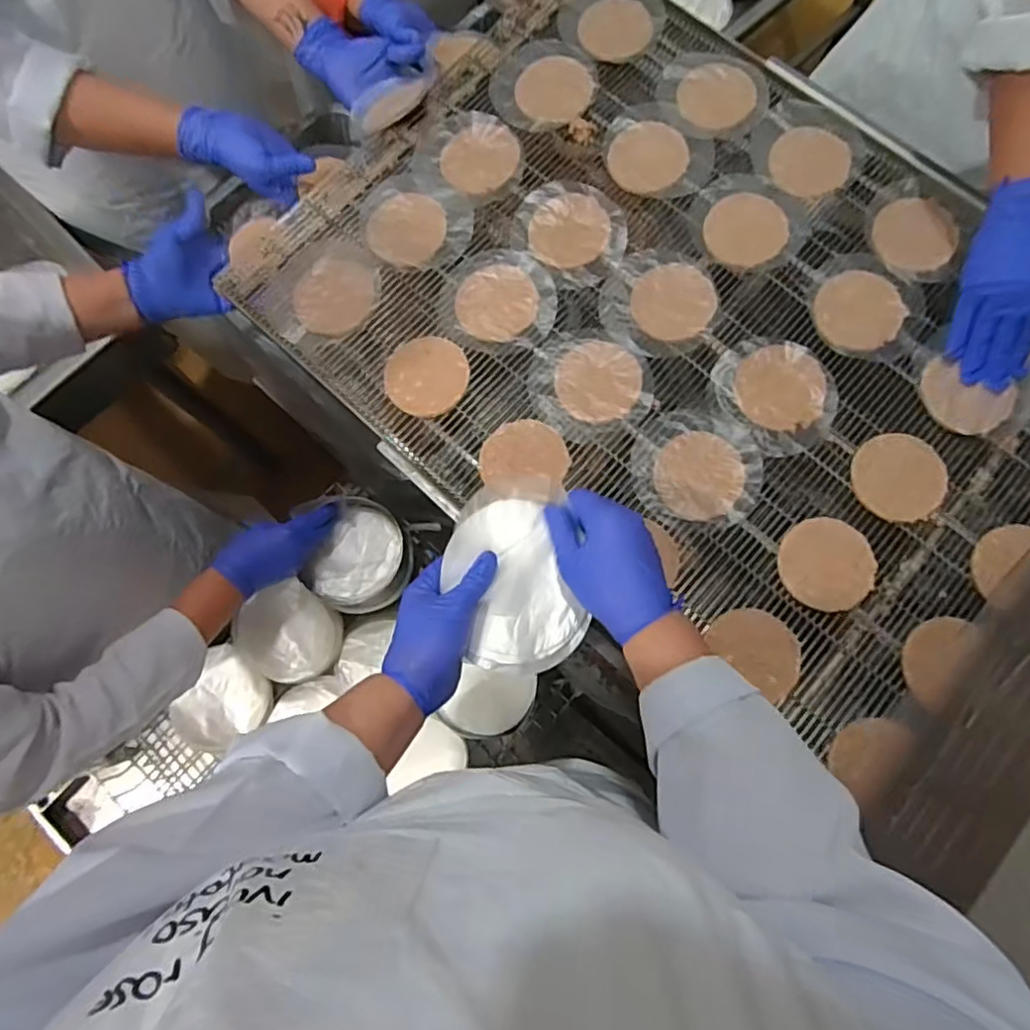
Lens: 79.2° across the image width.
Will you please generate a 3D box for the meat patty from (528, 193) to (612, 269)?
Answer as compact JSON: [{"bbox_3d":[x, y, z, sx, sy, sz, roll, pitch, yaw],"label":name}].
[{"bbox_3d":[0.059,-0.305,0.666,0.081,0.004,0.088,0,79,0],"label":"meat patty"}]

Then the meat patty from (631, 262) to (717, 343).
[{"bbox_3d":[0.164,-0.221,0.643,0.083,0.004,0.085,0,79,0],"label":"meat patty"}]

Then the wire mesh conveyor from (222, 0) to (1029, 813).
[{"bbox_3d":[0.167,-0.211,0.638,0.783,0.038,0.597,42,81,10],"label":"wire mesh conveyor"}]

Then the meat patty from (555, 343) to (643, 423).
[{"bbox_3d":[0.083,-0.135,0.622,0.081,0.009,0.087,0,79,0],"label":"meat patty"}]

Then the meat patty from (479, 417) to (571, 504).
[{"bbox_3d":[0.009,-0.054,0.604,0.083,0.012,0.082,5,79,1],"label":"meat patty"}]

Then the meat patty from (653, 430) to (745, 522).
[{"bbox_3d":[0.176,-0.038,0.597,0.080,0.008,0.085,0,79,0],"label":"meat patty"}]

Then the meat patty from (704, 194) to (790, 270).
[{"bbox_3d":[0.245,-0.303,0.657,0.080,0.008,0.083,0,79,0],"label":"meat patty"}]

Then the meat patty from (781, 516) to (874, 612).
[{"bbox_3d":[0.286,0.044,0.572,0.078,0.017,0.084,0,79,0],"label":"meat patty"}]

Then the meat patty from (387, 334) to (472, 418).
[{"bbox_3d":[-0.090,-0.141,0.632,0.083,0.009,0.084,0,79,0],"label":"meat patty"}]

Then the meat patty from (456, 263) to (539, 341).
[{"bbox_3d":[-0.019,-0.222,0.646,0.080,0.006,0.085,0,79,0],"label":"meat patty"}]

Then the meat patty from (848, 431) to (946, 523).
[{"bbox_3d":[0.368,-0.035,0.594,0.084,0.009,0.083,0,79,0],"label":"meat patty"}]

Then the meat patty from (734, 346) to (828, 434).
[{"bbox_3d":[0.263,-0.127,0.617,0.082,0.007,0.085,0,79,0],"label":"meat patty"}]

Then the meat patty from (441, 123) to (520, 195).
[{"bbox_3d":[-0.037,-0.394,0.688,0.081,0.008,0.091,3,79,0],"label":"meat patty"}]

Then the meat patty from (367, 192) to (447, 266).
[{"bbox_3d":[-0.118,-0.310,0.670,0.081,0.004,0.082,0,79,0],"label":"meat patty"}]

